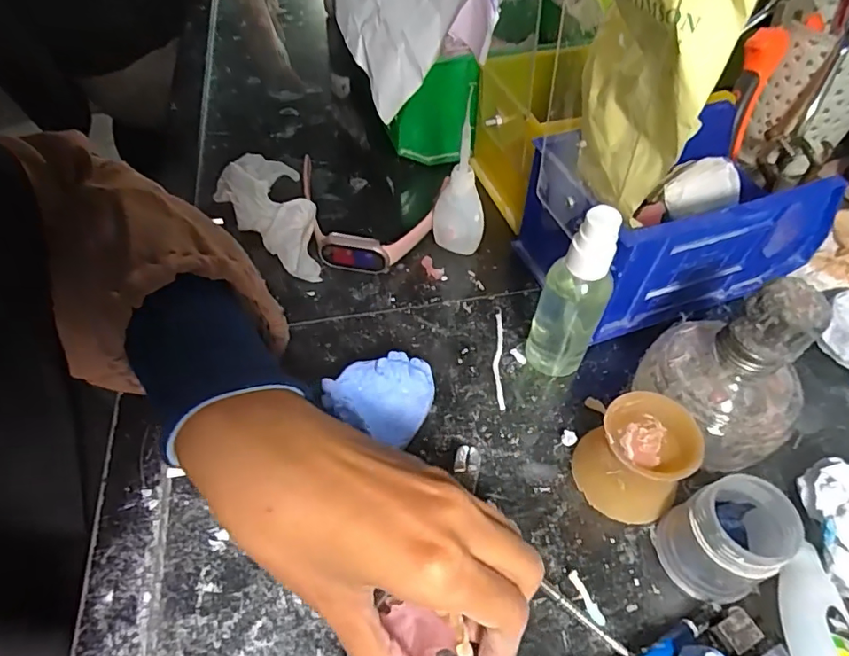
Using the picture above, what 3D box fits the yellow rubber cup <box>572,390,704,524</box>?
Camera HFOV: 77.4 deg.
[{"bbox_3d":[0.104,0.064,0.262,0.048,0.047,0.047,1,51,-1],"label":"yellow rubber cup"}]

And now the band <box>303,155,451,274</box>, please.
[{"bbox_3d":[-0.054,-0.087,0.393,0.123,0.025,0.098,16,52,11],"label":"band"}]

